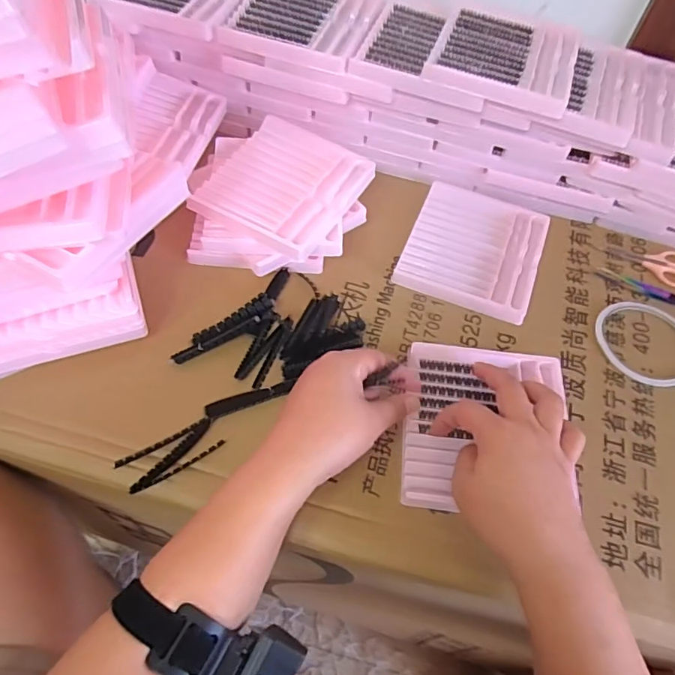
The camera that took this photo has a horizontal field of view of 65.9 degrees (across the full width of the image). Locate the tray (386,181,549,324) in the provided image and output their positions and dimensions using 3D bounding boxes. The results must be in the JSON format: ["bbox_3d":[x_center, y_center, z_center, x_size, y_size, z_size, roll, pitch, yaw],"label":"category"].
[{"bbox_3d":[0.141,-0.093,0.537,0.131,0.010,0.147,20,59,9],"label":"tray"}]

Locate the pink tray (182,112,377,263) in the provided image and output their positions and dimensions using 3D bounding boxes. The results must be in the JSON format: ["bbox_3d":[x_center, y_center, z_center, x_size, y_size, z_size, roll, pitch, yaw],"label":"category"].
[{"bbox_3d":[-0.051,-0.151,0.508,0.130,0.011,0.143,28,60,13],"label":"pink tray"}]

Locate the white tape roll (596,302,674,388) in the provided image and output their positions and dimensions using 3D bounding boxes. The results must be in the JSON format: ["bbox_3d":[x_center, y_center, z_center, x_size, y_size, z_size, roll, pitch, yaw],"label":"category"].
[{"bbox_3d":[0.288,0.007,0.482,0.091,0.008,0.086,13,58,4],"label":"white tape roll"}]

